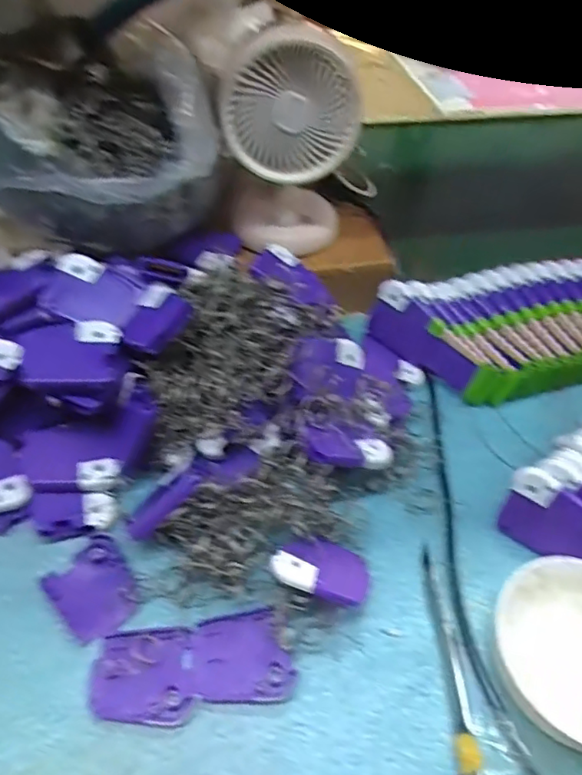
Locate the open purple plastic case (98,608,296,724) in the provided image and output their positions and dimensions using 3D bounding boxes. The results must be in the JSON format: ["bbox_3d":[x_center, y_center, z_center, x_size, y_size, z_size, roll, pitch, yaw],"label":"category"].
[{"bbox_3d":[-0.058,0.167,0.343,0.114,0.009,0.052,-7,49,-8],"label":"open purple plastic case"}]

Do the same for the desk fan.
[{"bbox_3d":[0.001,-0.203,0.476,0.102,0.166,0.084,4,48,1],"label":"desk fan"}]

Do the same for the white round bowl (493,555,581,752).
[{"bbox_3d":[0.176,0.160,0.348,0.097,0.030,0.107,10,48,6],"label":"white round bowl"}]

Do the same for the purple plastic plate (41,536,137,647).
[{"bbox_3d":[-0.127,0.129,0.370,0.048,0.005,0.060,-34,57,-28],"label":"purple plastic plate"}]

